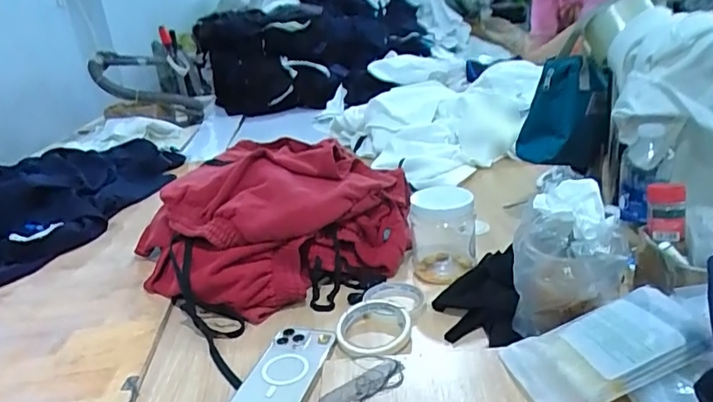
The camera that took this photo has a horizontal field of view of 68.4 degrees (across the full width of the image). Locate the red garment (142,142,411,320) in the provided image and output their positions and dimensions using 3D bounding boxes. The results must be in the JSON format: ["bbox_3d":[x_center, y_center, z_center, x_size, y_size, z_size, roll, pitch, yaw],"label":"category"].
[{"bbox_3d":[-0.141,0.023,0.867,0.374,0.169,0.359,-5,22,2],"label":"red garment"}]

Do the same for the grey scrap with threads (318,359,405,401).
[{"bbox_3d":[0.008,0.189,0.530,0.045,0.005,0.097,16,30,43],"label":"grey scrap with threads"}]

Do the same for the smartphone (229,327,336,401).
[{"bbox_3d":[-0.082,0.200,0.615,0.083,0.018,0.162,-1,22,14],"label":"smartphone"}]

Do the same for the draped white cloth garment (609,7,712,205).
[{"bbox_3d":[0.452,-0.124,0.744,0.169,0.249,0.102,7,25,29],"label":"draped white cloth garment"}]

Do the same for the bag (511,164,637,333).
[{"bbox_3d":[0.229,0.061,0.563,0.113,0.175,0.078,7,25,30],"label":"bag"}]

